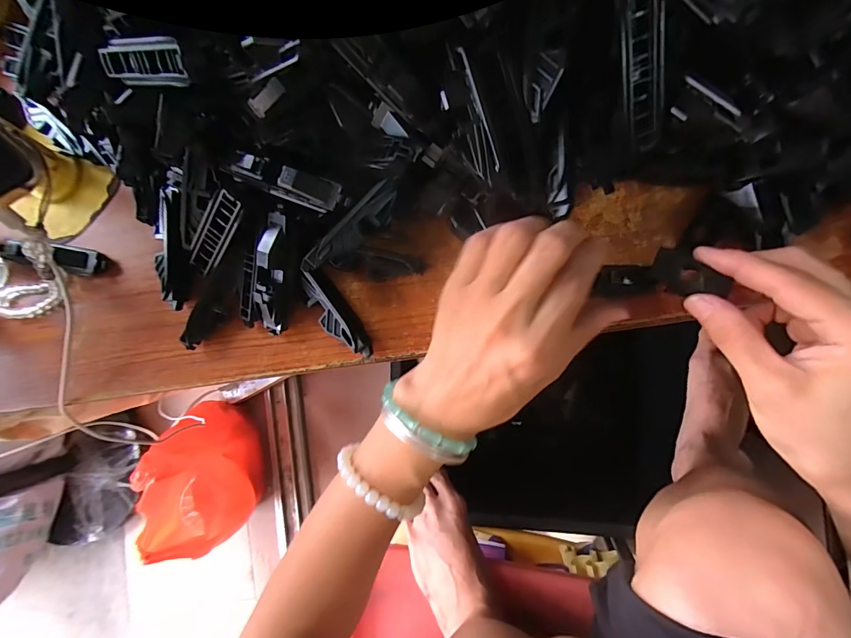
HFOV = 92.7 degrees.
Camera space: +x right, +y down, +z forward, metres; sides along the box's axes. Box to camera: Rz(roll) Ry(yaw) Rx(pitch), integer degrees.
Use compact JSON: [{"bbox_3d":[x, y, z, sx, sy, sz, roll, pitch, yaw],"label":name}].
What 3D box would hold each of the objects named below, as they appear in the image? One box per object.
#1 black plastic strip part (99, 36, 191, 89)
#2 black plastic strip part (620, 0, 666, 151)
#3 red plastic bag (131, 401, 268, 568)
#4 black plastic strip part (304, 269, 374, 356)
[{"bbox_3d":[-0.145,-0.131,0.207,0.073,0.004,0.020,18,131,26],"label":"black plastic strip part"},{"bbox_3d":[0.105,-0.123,0.196,0.018,0.006,0.074,-14,117,6],"label":"black plastic strip part"},{"bbox_3d":[-0.413,0.302,0.758,0.168,0.230,0.225,19,89,8],"label":"red plastic bag"},{"bbox_3d":[-0.057,-0.002,0.262,0.022,0.021,0.063,-35,83,4],"label":"black plastic strip part"}]

